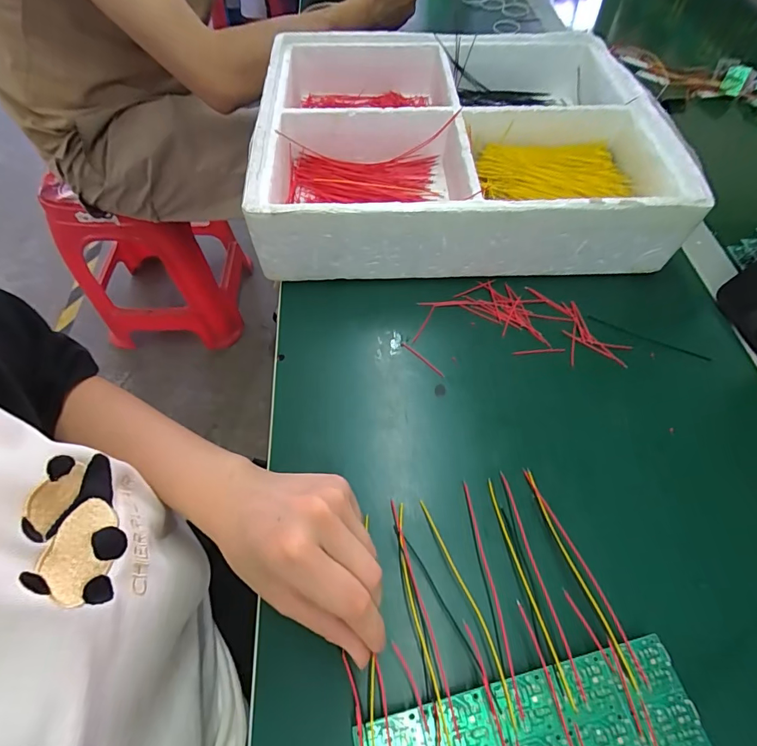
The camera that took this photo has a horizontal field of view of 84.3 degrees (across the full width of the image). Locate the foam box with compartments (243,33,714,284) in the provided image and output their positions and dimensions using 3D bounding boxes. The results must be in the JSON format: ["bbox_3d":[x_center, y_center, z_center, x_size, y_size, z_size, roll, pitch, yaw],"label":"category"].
[{"bbox_3d":[0.074,-0.238,0.435,0.372,0.082,0.311,0,58,-2],"label":"foam box with compartments"}]

